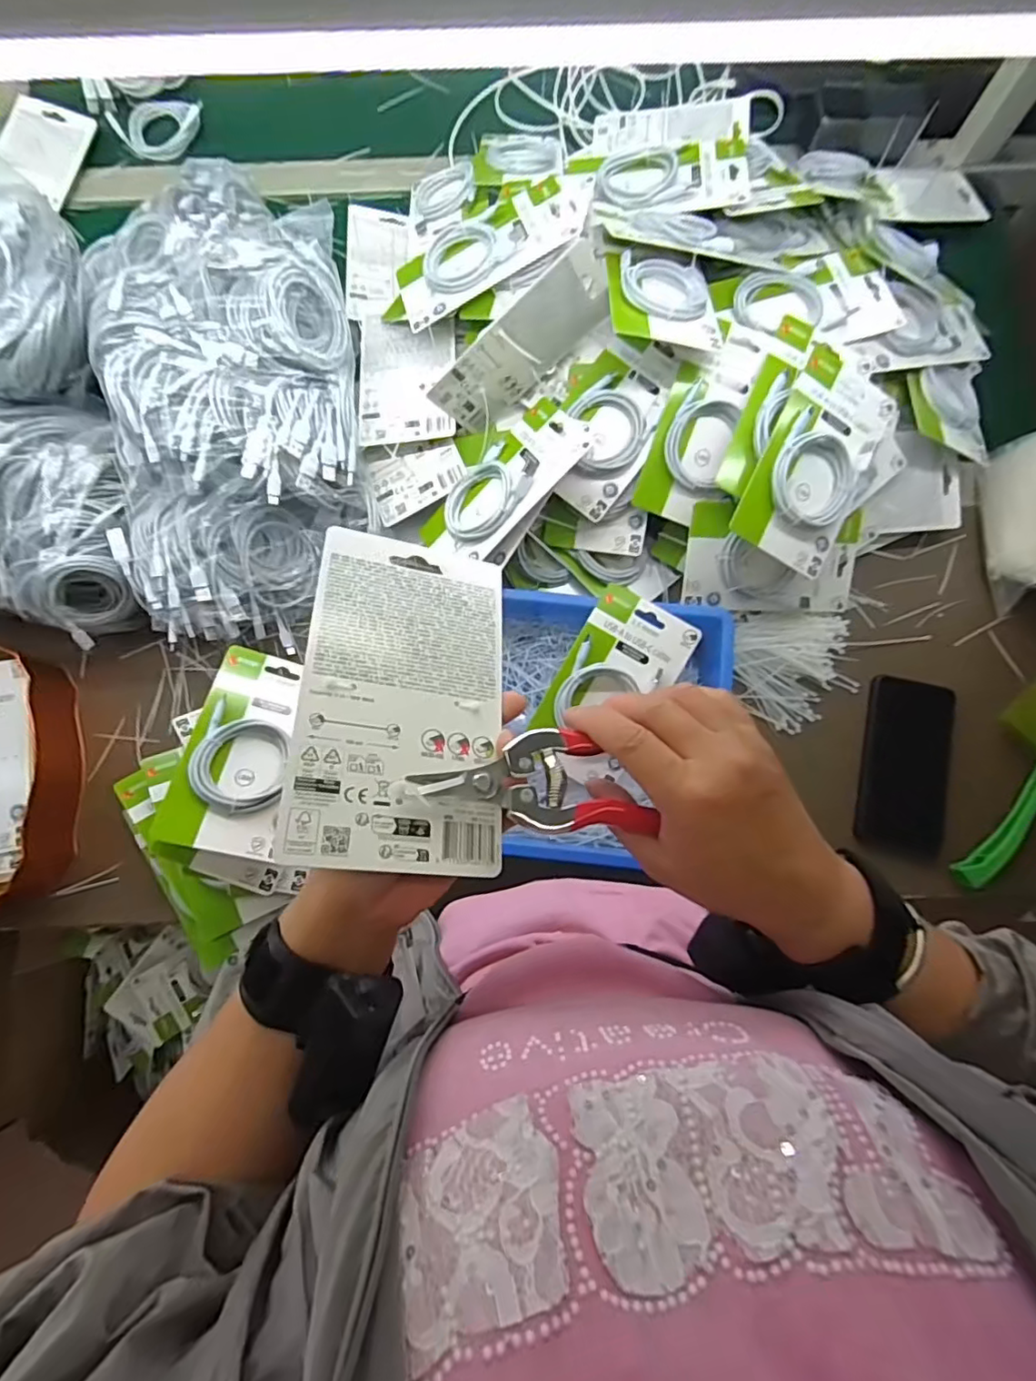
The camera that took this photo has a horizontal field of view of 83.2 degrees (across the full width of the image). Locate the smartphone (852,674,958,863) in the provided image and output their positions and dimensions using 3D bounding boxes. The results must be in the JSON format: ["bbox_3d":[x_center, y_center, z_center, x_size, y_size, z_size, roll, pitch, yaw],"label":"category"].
[{"bbox_3d":[0.384,0.074,0.578,0.081,0.014,0.167,11,79,3],"label":"smartphone"}]

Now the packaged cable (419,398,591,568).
[{"bbox_3d":[-0.013,-0.191,0.546,0.172,0.028,0.094,-46,57,10],"label":"packaged cable"}]

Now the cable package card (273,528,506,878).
[{"bbox_3d":[-0.055,-0.002,0.292,0.098,0.004,0.178,9,61,-21],"label":"cable package card"}]

